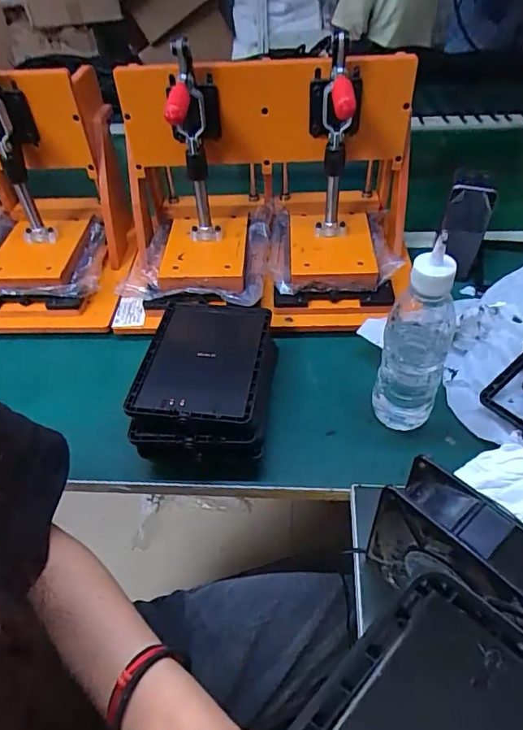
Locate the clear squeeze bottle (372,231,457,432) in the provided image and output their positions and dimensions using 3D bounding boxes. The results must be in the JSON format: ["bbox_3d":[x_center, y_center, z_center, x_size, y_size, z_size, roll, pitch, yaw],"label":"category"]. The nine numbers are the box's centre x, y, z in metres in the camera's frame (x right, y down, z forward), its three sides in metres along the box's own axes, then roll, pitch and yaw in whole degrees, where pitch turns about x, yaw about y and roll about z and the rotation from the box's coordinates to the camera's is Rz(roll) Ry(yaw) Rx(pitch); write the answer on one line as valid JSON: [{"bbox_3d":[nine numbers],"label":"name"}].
[{"bbox_3d":[0.137,-0.015,0.447,0.060,0.183,0.051,17,50,19],"label":"clear squeeze bottle"}]

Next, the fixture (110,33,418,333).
[{"bbox_3d":[-0.002,-0.208,0.591,0.360,0.242,0.245,3,46,7],"label":"fixture"}]

